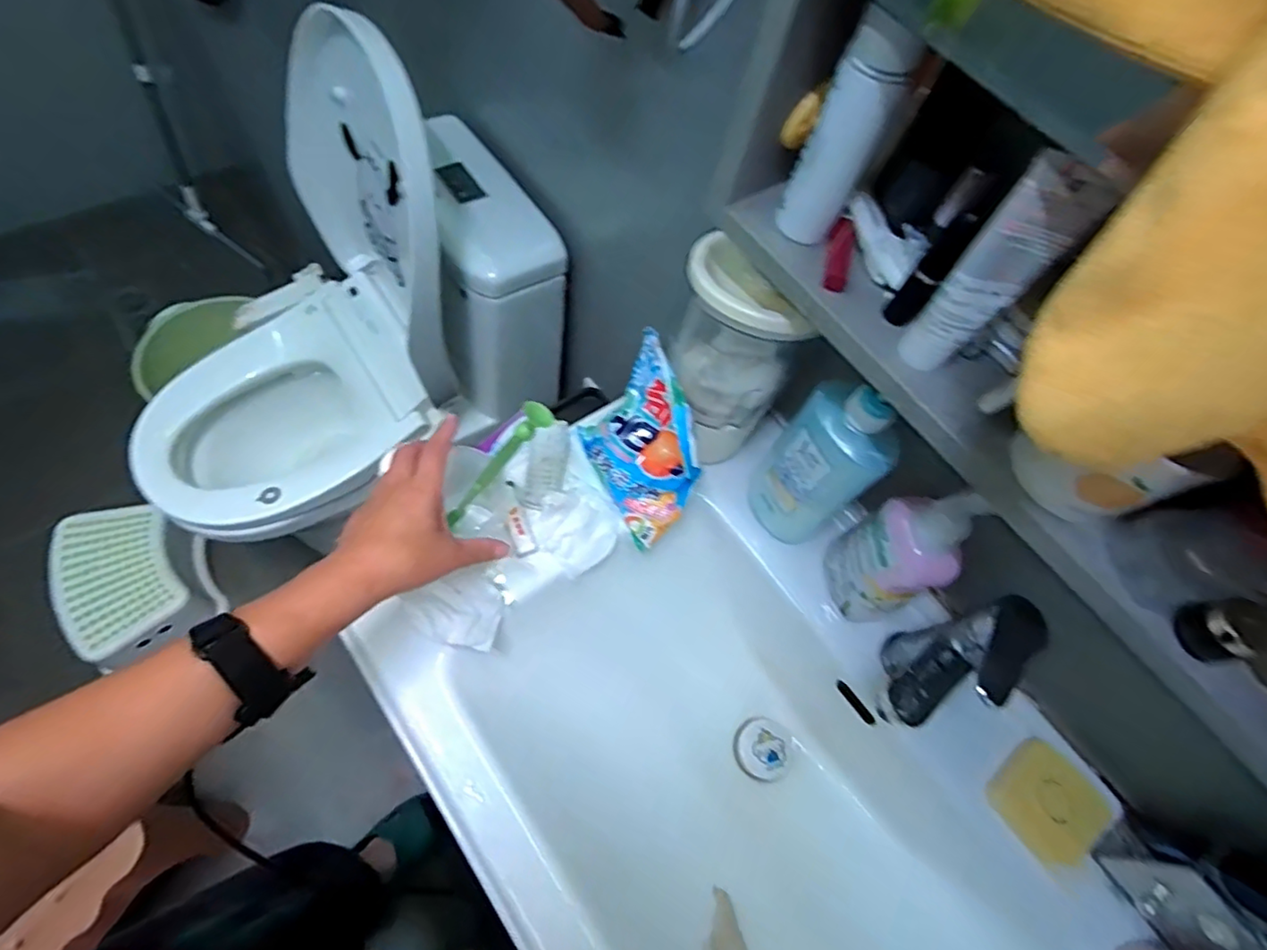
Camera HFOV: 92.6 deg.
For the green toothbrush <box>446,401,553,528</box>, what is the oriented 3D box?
[{"bbox_3d":[-0.125,-0.004,0.529,0.018,0.173,0.020,2,53,-47],"label":"green toothbrush"}]

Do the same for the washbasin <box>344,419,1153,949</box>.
[{"bbox_3d":[0.143,0.345,0.595,0.447,0.204,0.681,-32,68,-19],"label":"washbasin"}]

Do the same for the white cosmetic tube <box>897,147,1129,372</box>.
[{"bbox_3d":[0.192,-0.104,0.323,0.040,0.128,0.023,39,66,16],"label":"white cosmetic tube"}]

